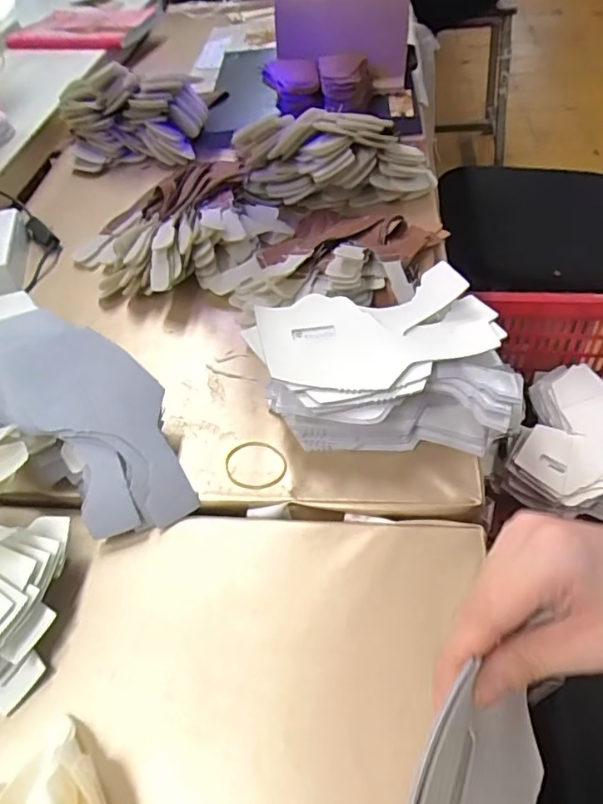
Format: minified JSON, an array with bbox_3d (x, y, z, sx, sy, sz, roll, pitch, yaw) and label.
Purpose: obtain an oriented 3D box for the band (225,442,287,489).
[{"bbox_3d":[-0.036,0.049,0.442,0.051,0.004,0.043,7,51,11],"label":"band"}]

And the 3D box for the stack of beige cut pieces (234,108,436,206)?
[{"bbox_3d":[0.035,-0.279,0.636,0.229,0.086,0.077,1,50,6],"label":"stack of beige cut pieces"}]

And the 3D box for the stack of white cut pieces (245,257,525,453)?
[{"bbox_3d":[0.070,-0.024,0.448,0.192,0.075,0.132,-14,50,-7],"label":"stack of white cut pieces"}]

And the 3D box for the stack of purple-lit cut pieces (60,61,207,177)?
[{"bbox_3d":[-0.230,-0.388,0.760,0.190,0.107,0.097,-9,50,-2],"label":"stack of purple-lit cut pieces"}]

